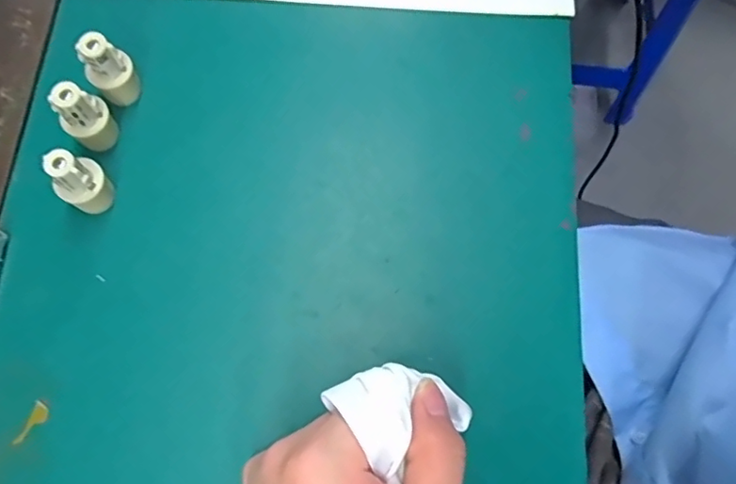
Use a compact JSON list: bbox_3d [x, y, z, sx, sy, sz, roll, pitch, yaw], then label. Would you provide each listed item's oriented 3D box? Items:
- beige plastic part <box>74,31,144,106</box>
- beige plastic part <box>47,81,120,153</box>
[{"bbox_3d":[-0.137,-0.091,0.302,0.019,0.039,0.018,-1,73,-1],"label":"beige plastic part"},{"bbox_3d":[-0.145,-0.063,0.295,0.018,0.041,0.018,-6,73,-3],"label":"beige plastic part"}]

